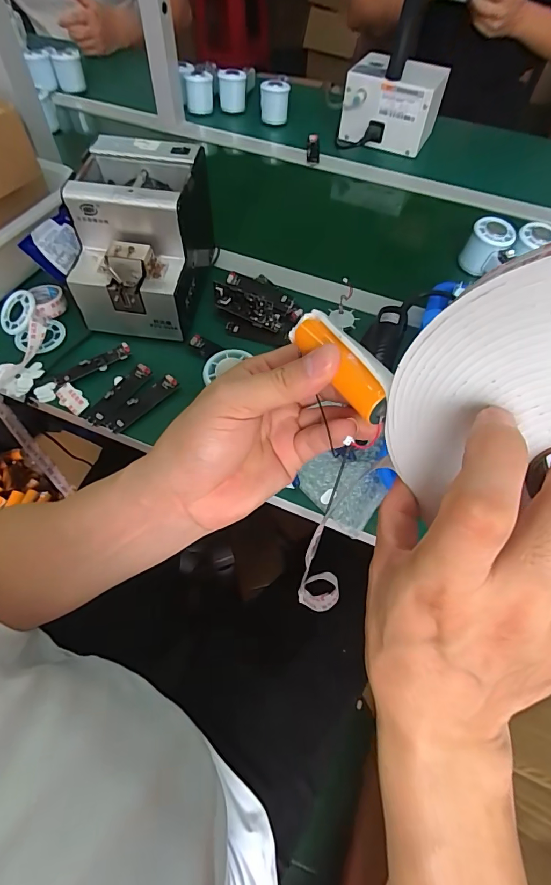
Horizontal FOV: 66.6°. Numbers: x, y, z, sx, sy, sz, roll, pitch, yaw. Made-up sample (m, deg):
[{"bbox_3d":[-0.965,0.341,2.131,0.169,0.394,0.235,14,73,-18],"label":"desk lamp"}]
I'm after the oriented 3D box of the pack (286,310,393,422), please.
[{"bbox_3d":[0.033,-0.044,0.223,0.015,0.024,0.075,-24,56,-16],"label":"pack"}]

